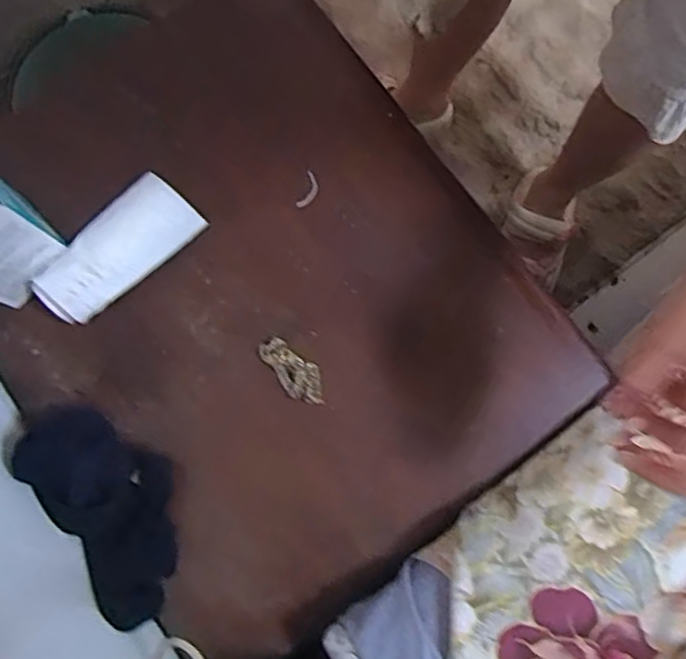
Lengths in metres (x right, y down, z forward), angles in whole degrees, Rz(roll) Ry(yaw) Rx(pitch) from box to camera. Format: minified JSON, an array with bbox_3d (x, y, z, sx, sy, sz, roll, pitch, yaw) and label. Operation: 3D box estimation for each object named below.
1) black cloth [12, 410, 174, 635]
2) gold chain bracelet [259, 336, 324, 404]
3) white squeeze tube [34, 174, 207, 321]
[{"bbox_3d":[-0.158,0.127,0.450,0.075,0.074,0.142,-36,82,-3],"label":"black cloth"},{"bbox_3d":[-0.037,0.032,0.500,0.028,0.008,0.061,-38,82,-6],"label":"gold chain bracelet"},{"bbox_3d":[-0.175,-0.063,0.499,0.128,0.043,0.059,-44,82,-5],"label":"white squeeze tube"}]

